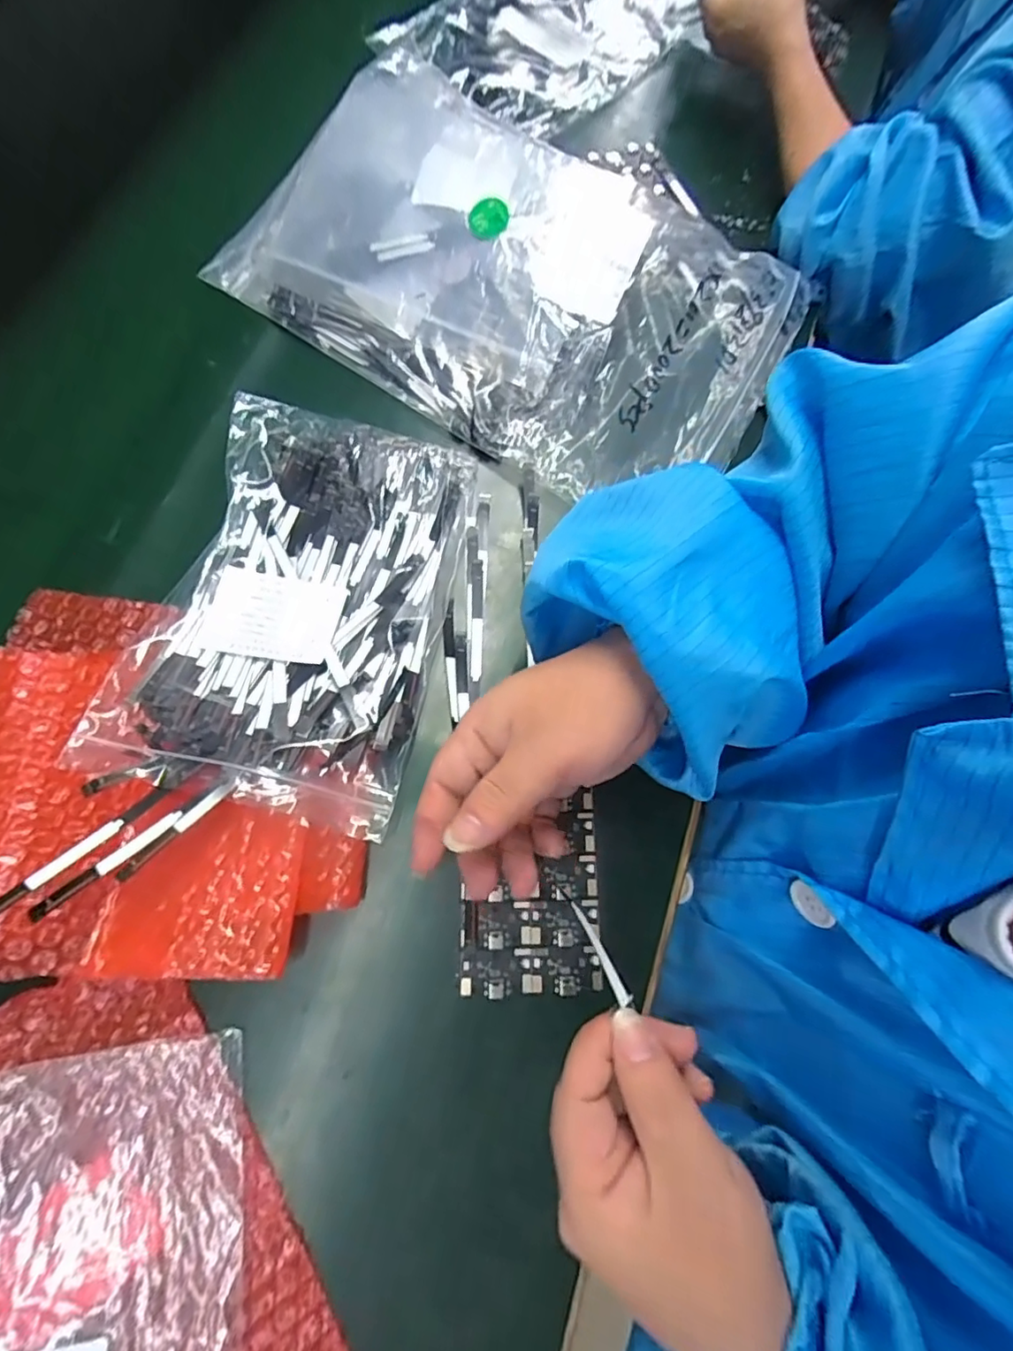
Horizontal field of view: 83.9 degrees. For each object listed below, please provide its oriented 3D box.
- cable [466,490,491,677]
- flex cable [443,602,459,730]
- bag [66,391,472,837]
[{"bbox_3d":[-0.019,-0.055,0.338,0.013,0.009,0.116,4,74,-4],"label":"cable"},{"bbox_3d":[-0.032,-0.008,0.323,0.006,0.005,0.073,-4,75,-6],"label":"flex cable"},{"bbox_3d":[-0.109,-0.044,0.313,0.146,0.053,0.226,14,74,-1],"label":"bag"}]

